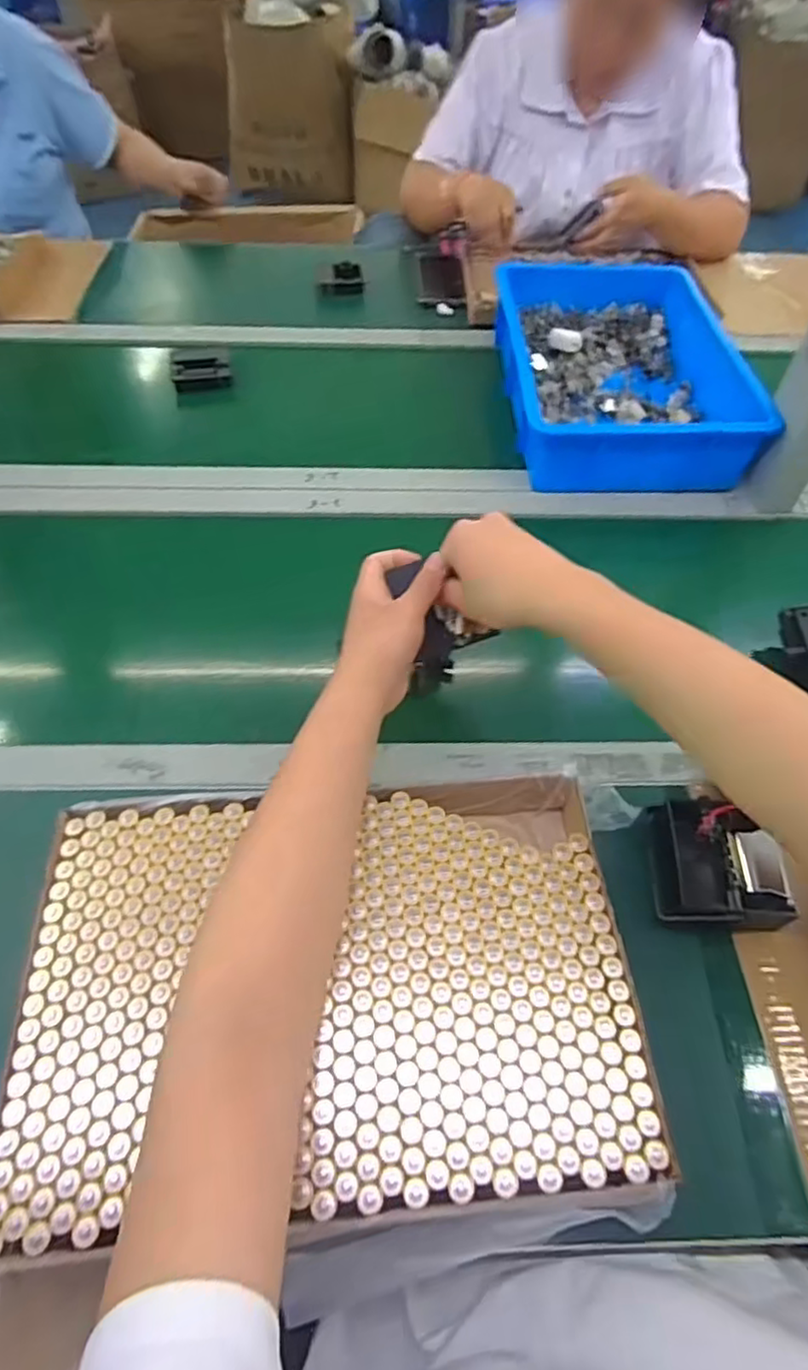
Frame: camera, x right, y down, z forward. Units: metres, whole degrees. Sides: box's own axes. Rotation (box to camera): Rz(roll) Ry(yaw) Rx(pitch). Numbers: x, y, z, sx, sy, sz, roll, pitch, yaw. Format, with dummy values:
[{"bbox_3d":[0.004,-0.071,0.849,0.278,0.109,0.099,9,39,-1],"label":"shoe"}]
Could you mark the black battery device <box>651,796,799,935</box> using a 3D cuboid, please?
[{"bbox_3d":[0.231,0.130,0.505,0.084,0.035,0.099,4,54,1],"label":"black battery device"}]

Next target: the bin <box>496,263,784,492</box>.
[{"bbox_3d":[0.269,-0.416,0.877,0.280,0.089,0.424,2,54,0],"label":"bin"}]

